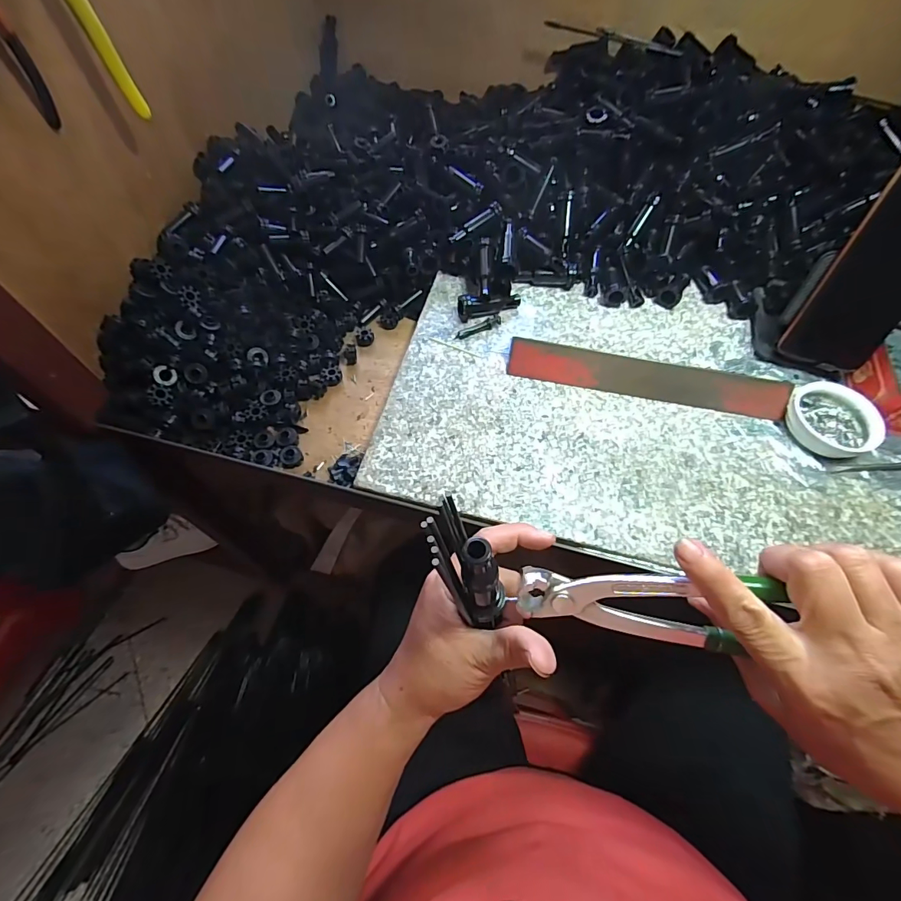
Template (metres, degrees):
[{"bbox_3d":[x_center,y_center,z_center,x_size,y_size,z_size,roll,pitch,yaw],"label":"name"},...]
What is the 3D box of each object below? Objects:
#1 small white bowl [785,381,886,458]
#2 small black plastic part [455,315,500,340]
[{"bbox_3d":[0.342,-0.028,0.398,0.062,0.028,0.072,-25,65,-15],"label":"small white bowl"},{"bbox_3d":[0.028,-0.125,0.448,0.048,0.006,0.010,-23,64,0],"label":"small black plastic part"}]

